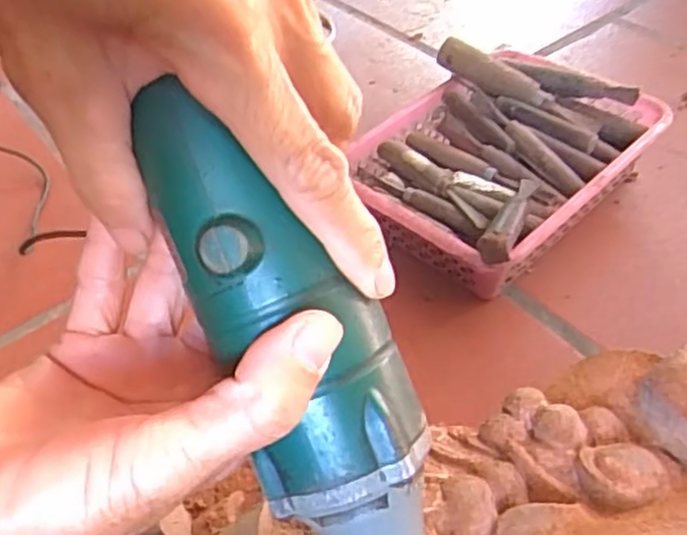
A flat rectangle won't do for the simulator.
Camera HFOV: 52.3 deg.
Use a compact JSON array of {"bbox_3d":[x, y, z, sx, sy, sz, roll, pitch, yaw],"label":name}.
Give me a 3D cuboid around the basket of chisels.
[{"bbox_3d":[0.160,-0.111,0.747,0.234,0.113,0.303,33,56,32],"label":"basket of chisels"}]

